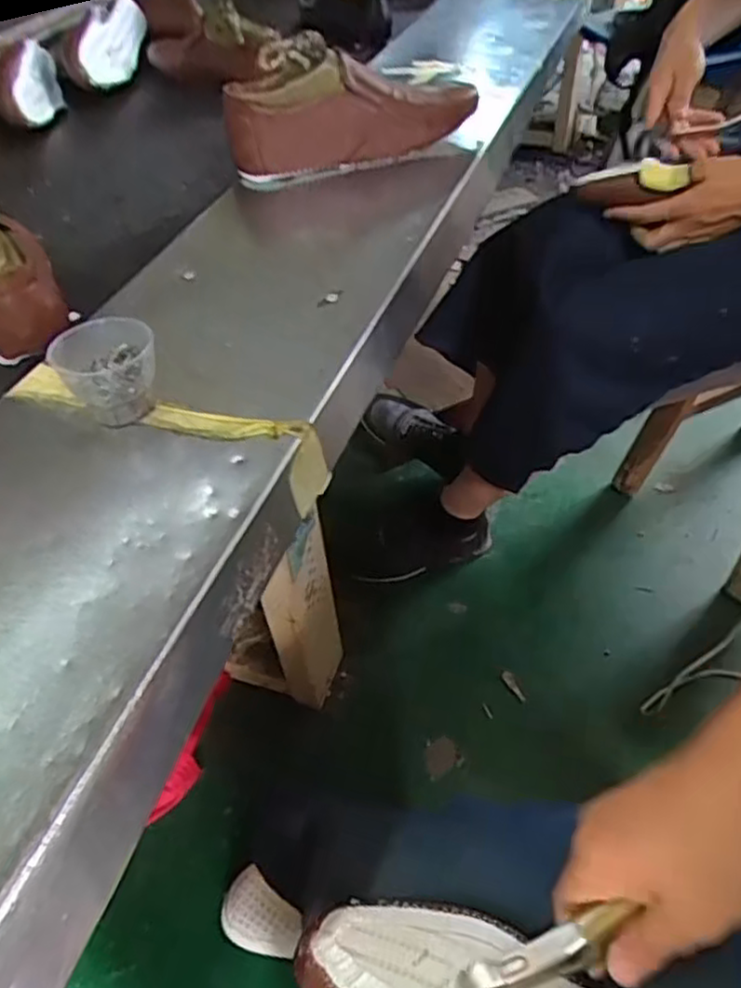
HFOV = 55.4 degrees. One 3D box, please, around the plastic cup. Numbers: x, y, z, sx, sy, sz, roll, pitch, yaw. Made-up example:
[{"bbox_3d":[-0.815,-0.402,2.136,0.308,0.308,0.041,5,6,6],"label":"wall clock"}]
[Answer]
[{"bbox_3d":[-0.173,-0.083,0.468,0.062,0.052,0.061,-1,48,1],"label":"plastic cup"}]

